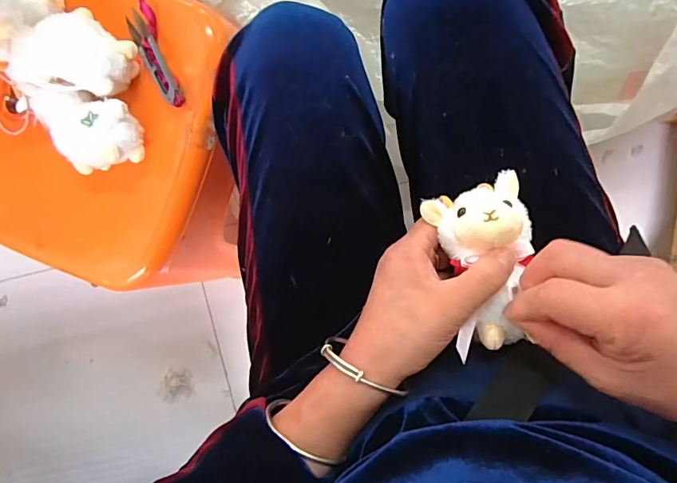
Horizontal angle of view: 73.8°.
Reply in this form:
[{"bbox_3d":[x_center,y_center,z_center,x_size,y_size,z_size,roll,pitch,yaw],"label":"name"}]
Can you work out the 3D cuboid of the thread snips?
[{"bbox_3d":[-0.187,-0.184,0.455,0.021,0.015,0.096,-27,92,7],"label":"thread snips"}]

